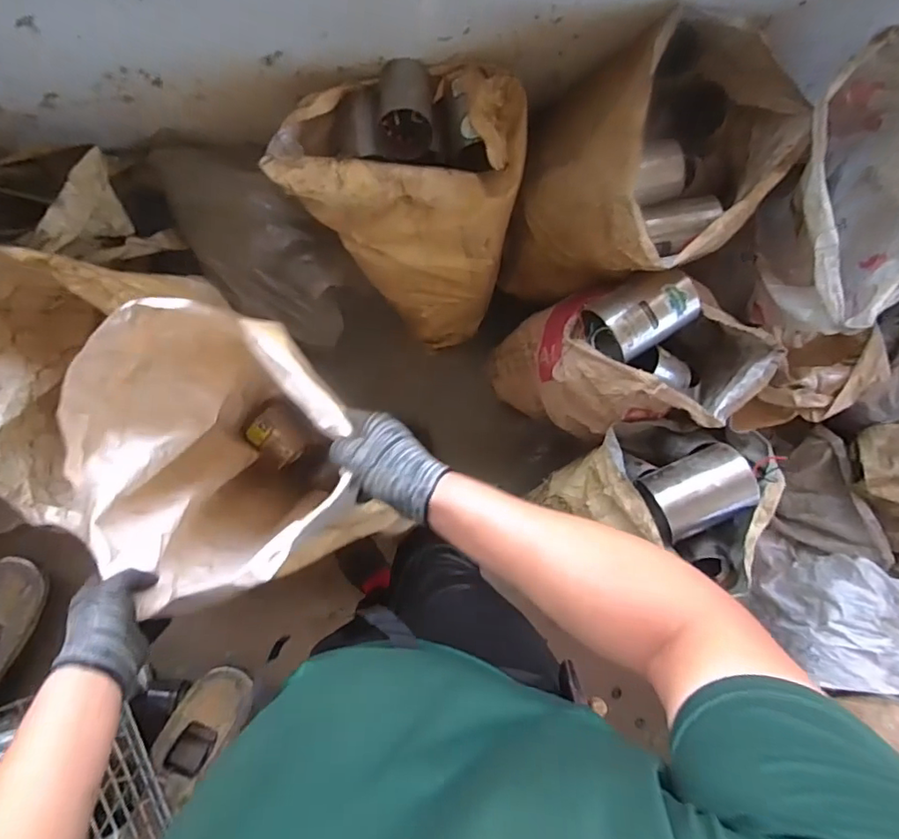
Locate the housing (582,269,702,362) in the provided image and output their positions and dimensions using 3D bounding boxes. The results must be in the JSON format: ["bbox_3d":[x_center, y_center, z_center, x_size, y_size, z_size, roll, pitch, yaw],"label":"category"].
[{"bbox_3d":[0.333,-0.184,0.965,0.177,0.098,0.121,-31,95,-5],"label":"housing"}]

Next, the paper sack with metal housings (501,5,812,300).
[{"bbox_3d":[0.337,-0.453,1.047,0.420,0.481,0.324,-37,96,-5],"label":"paper sack with metal housings"}]

